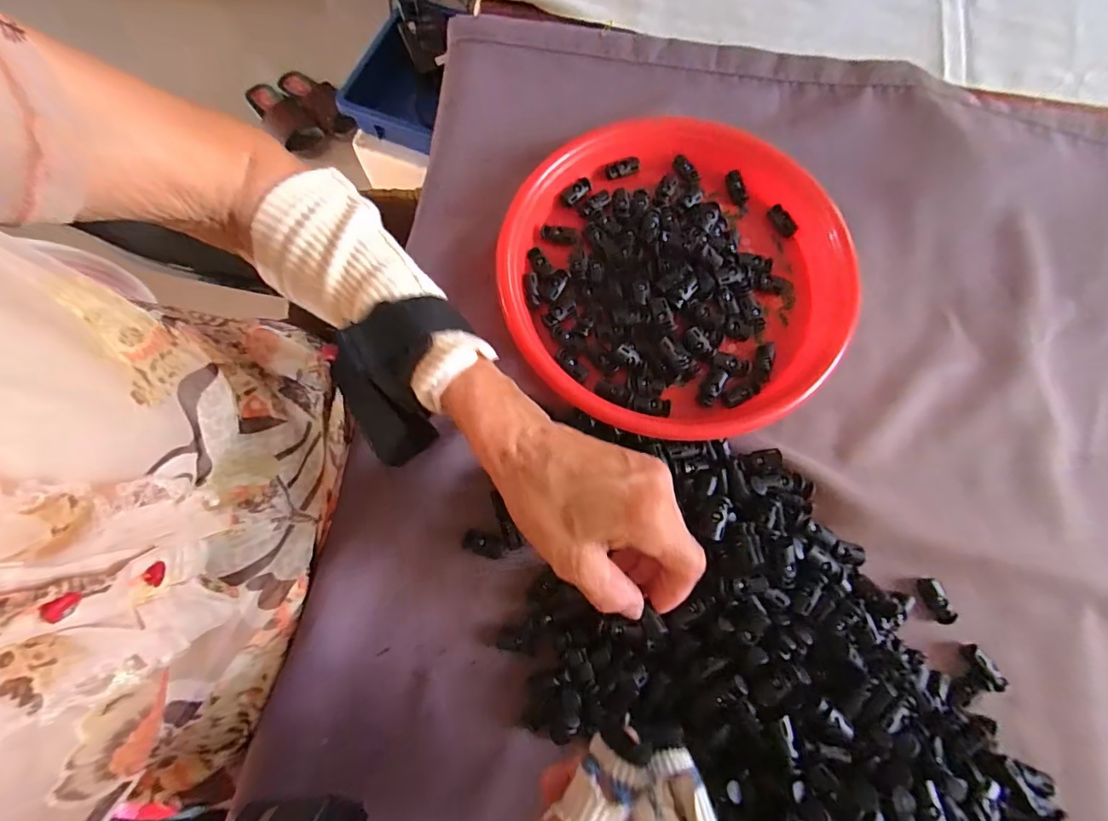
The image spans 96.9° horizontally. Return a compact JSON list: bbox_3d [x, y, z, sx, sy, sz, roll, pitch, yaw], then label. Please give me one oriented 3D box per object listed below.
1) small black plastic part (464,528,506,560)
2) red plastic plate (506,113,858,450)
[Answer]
[{"bbox_3d":[-0.047,0.089,0.330,0.029,0.006,0.015,15,75,4],"label":"small black plastic part"},{"bbox_3d":[0.093,-0.104,0.369,0.259,0.027,0.243,0,74,0],"label":"red plastic plate"}]

